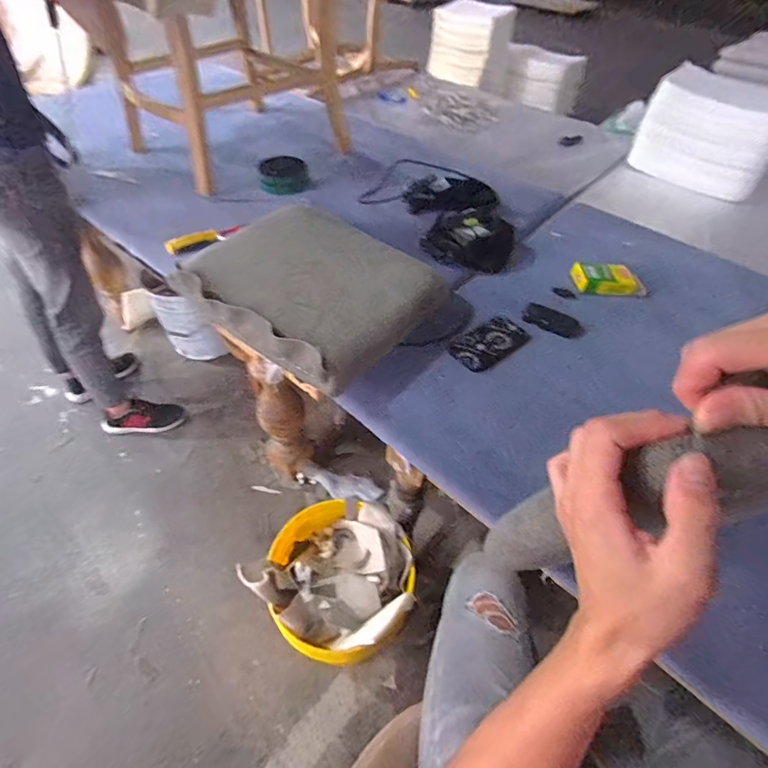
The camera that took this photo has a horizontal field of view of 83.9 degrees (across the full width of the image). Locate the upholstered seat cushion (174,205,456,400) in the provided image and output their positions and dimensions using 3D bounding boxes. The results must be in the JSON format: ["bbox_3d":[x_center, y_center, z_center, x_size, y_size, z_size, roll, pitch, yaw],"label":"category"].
[{"bbox_3d":[-0.129,-0.185,0.792,0.384,0.068,0.354,33,56,23],"label":"upholstered seat cushion"}]

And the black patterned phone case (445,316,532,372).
[{"bbox_3d":[0.207,-0.081,0.828,0.166,0.007,0.079,-31,77,-27],"label":"black patterned phone case"}]

